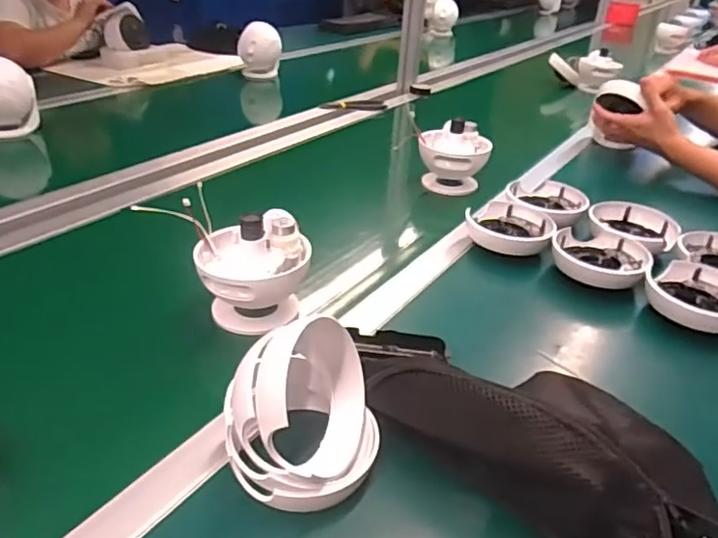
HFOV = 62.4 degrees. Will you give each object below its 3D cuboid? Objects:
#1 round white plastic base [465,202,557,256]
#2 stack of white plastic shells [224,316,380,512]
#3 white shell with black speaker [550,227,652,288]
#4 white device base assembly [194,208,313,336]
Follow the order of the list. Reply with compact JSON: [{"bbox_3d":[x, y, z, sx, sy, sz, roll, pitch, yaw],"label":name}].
[{"bbox_3d":[0.205,-0.060,0.821,0.115,0.034,0.106,3,30,-2],"label":"round white plastic base"},{"bbox_3d":[-0.041,0.099,0.449,0.113,0.110,0.120,5,30,1],"label":"stack of white plastic shells"},{"bbox_3d":[0.303,-0.015,0.752,0.112,0.036,0.097,14,31,16],"label":"white shell with black speaker"},{"bbox_3d":[-0.111,0.003,0.626,0.110,0.111,0.112,2,30,-4],"label":"white device base assembly"}]

